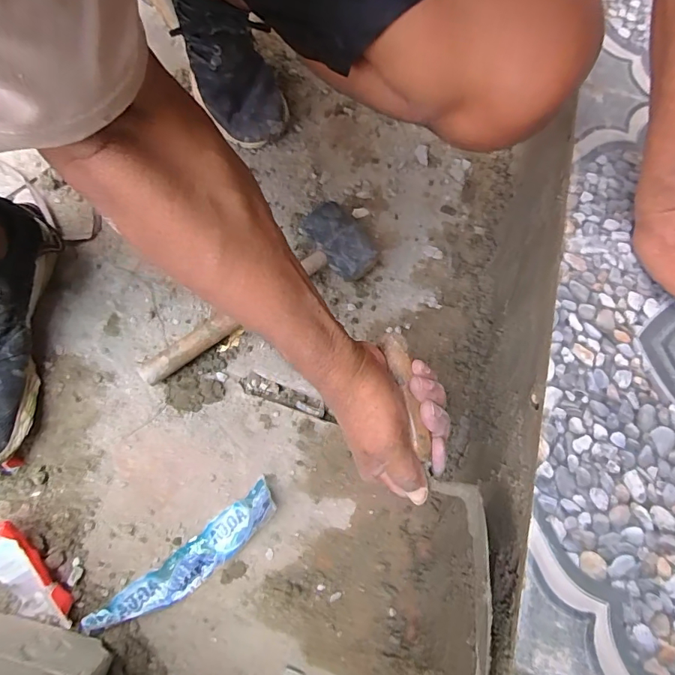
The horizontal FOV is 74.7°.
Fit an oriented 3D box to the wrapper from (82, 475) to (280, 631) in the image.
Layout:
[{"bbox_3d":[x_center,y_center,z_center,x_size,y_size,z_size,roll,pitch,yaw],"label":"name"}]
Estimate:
[{"bbox_3d":[-0.146,0.224,0.439,0.199,0.020,0.042,-37,79,-14],"label":"wrapper"}]

